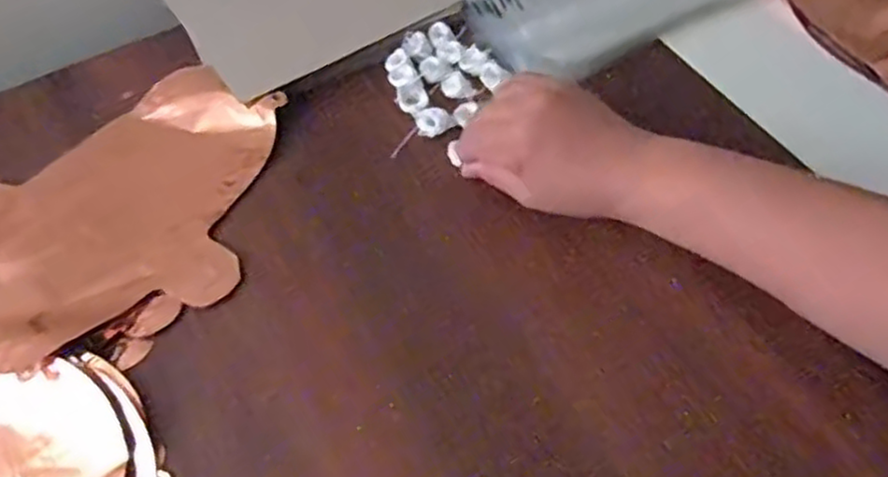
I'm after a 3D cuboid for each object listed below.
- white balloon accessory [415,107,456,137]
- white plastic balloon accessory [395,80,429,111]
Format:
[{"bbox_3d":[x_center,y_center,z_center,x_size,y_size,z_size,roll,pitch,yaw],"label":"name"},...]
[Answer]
[{"bbox_3d":[-0.006,-0.081,0.467,0.025,0.013,0.019,-16,57,-8],"label":"white balloon accessory"},{"bbox_3d":[-0.023,-0.101,0.482,0.021,0.008,0.024,-14,57,-6],"label":"white plastic balloon accessory"}]

